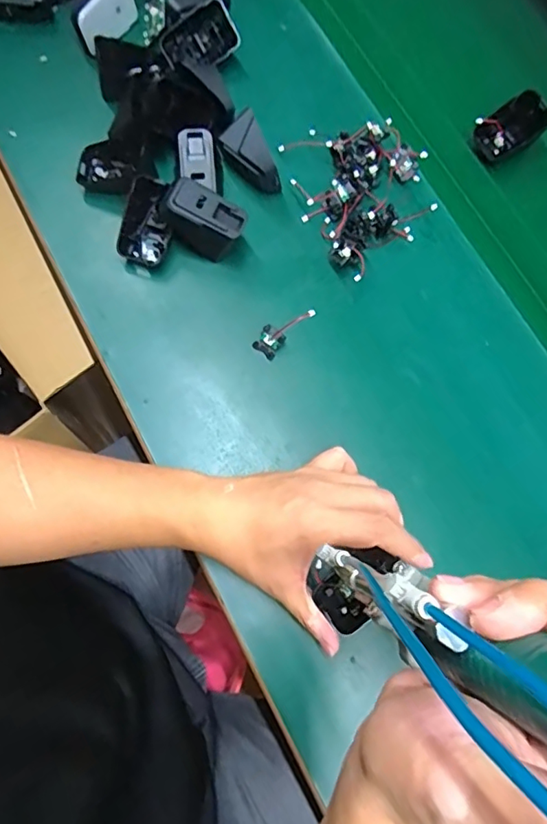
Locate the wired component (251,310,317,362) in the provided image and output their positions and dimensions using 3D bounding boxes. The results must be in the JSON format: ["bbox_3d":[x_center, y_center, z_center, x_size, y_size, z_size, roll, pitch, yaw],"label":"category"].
[{"bbox_3d":[0.009,-0.070,0.444,0.019,0.062,0.027,-11,71,-48],"label":"wired component"}]

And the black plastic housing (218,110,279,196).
[{"bbox_3d":[-0.021,-0.234,0.487,0.038,0.032,0.069,-30,87,5],"label":"black plastic housing"}]

